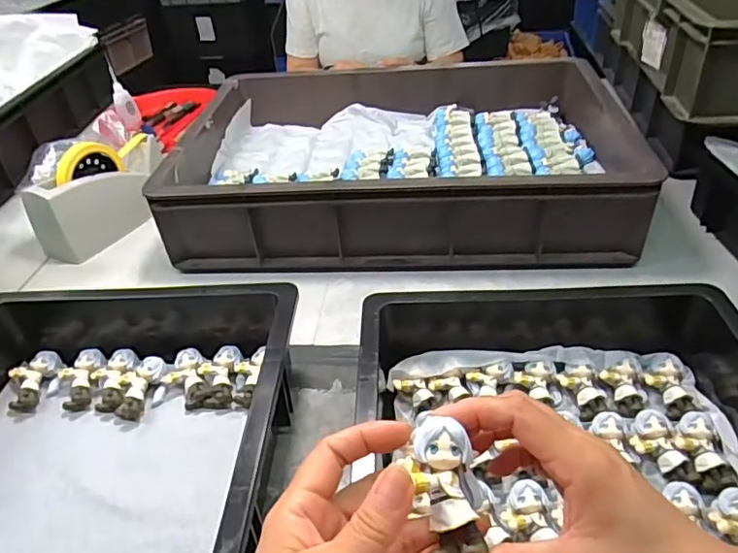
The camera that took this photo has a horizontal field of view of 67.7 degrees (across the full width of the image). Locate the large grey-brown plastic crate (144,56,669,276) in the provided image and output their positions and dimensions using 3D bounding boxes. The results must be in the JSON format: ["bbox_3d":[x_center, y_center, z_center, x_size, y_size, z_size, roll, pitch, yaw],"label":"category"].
[{"bbox_3d":[0.043,-0.165,0.770,0.554,0.125,0.369,0,38,6],"label":"large grey-brown plastic crate"}]

